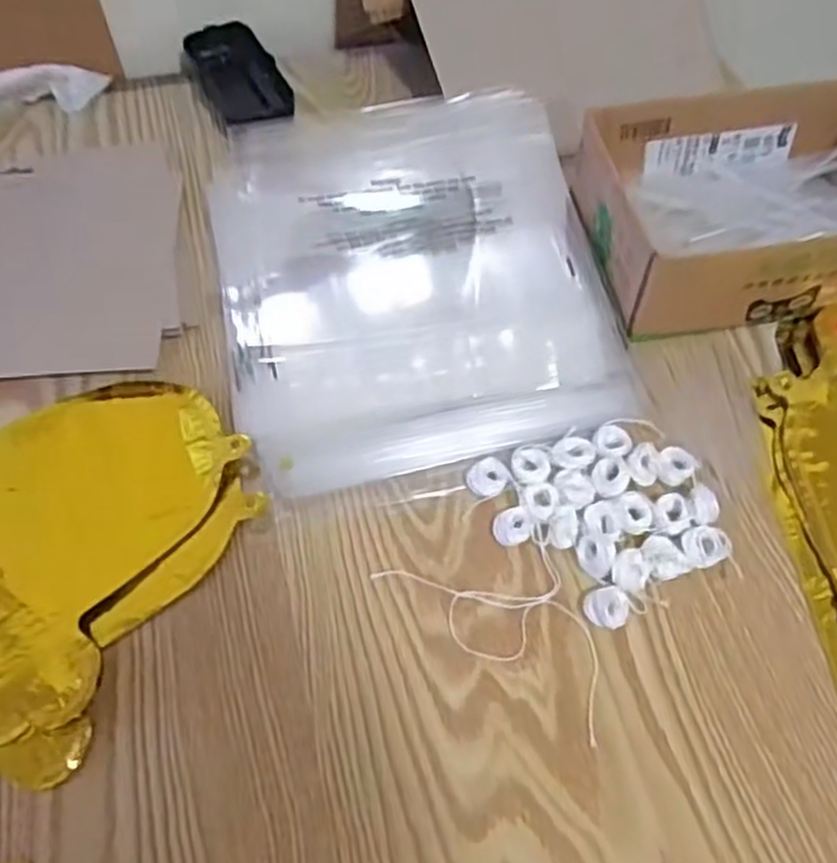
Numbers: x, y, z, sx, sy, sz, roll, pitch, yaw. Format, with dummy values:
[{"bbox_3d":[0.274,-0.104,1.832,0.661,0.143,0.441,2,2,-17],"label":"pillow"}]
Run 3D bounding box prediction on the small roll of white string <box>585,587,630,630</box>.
[{"bbox_3d":[0.089,0.083,0.368,0.020,0.014,0.019,0,58,0],"label":"small roll of white string"}]

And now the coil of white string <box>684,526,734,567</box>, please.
[{"bbox_3d":[0.140,0.057,0.382,0.021,0.012,0.020,0,58,0],"label":"coil of white string"}]

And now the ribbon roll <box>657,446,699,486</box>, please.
[{"bbox_3d":[0.134,0.018,0.405,0.018,0.006,0.022,27,62,16],"label":"ribbon roll"}]

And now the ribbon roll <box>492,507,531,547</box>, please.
[{"bbox_3d":[0.047,0.049,0.391,0.018,0.008,0.019,0,58,0],"label":"ribbon roll"}]

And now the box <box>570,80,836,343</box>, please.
[{"bbox_3d":[0.201,-0.136,0.469,0.190,0.063,0.141,-9,59,-6],"label":"box"}]

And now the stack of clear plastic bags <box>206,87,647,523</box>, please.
[{"bbox_3d":[-0.007,-0.099,0.470,0.218,0.023,0.288,-10,59,-6],"label":"stack of clear plastic bags"}]

